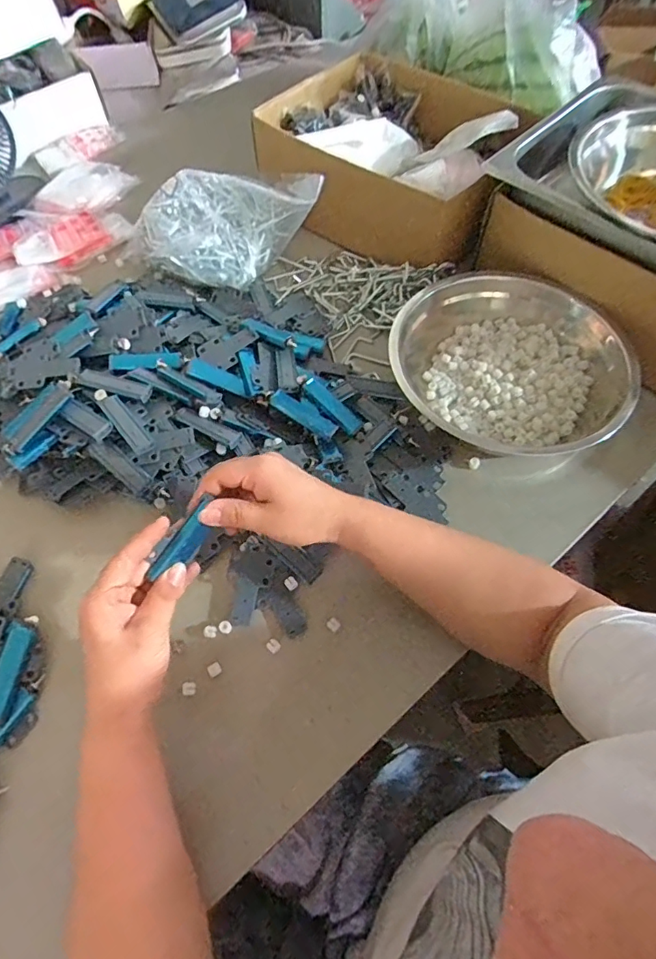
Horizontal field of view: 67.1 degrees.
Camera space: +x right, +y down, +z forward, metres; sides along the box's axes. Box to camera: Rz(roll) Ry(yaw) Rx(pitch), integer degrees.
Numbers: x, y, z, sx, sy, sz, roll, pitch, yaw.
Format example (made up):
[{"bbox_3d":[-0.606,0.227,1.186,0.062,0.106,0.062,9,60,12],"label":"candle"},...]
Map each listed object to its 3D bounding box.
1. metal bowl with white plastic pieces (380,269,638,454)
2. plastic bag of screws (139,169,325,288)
[{"bbox_3d":[0.192,-0.128,0.547,0.241,0.070,0.232,0,61,0],"label":"metal bowl with white plastic pieces"},{"bbox_3d":[-0.133,-0.334,0.652,0.219,0.092,0.144,-21,63,-11],"label":"plastic bag of screws"}]

